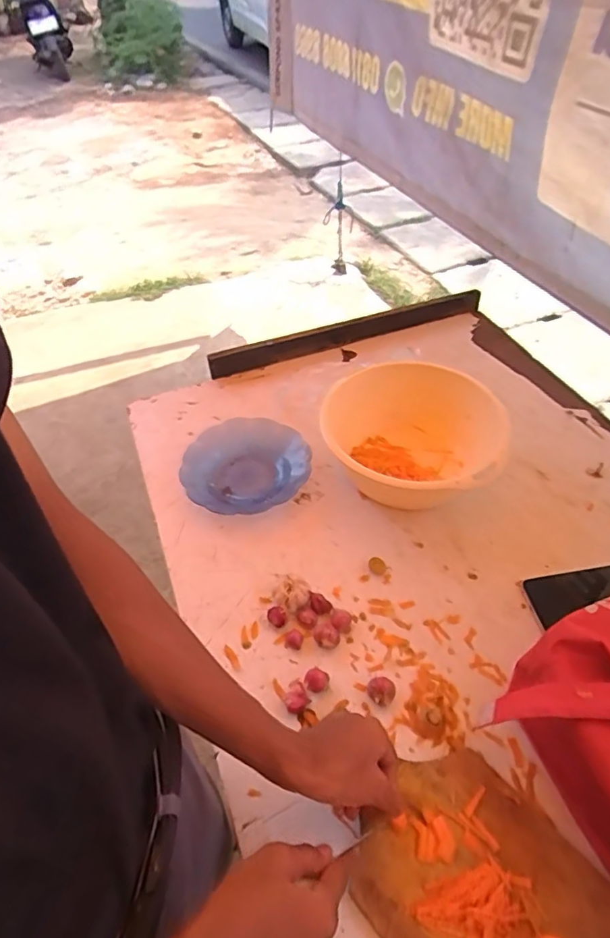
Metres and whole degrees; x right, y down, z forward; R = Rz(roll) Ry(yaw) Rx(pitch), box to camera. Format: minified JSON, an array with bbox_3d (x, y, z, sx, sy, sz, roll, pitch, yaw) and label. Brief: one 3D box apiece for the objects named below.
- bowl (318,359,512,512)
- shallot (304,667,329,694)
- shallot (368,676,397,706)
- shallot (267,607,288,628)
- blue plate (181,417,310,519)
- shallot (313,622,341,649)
[{"bbox_3d":[0.138,-0.037,0.746,0.251,0.102,0.233,-1,45,1],"label":"bowl"},{"bbox_3d":[0.013,0.224,0.558,0.025,0.015,0.022,12,47,14],"label":"shallot"},{"bbox_3d":[0.079,0.232,0.550,0.026,0.018,0.026,-1,45,1],"label":"shallot"},{"bbox_3d":[-0.032,0.170,0.610,0.024,0.019,0.017,28,53,27],"label":"shallot"},{"bbox_3d":[-0.086,-0.003,0.770,0.189,0.039,0.179,-1,45,1],"label":"blue plate"},{"bbox_3d":[0.025,0.186,0.591,0.029,0.019,0.025,-3,45,0],"label":"shallot"}]

